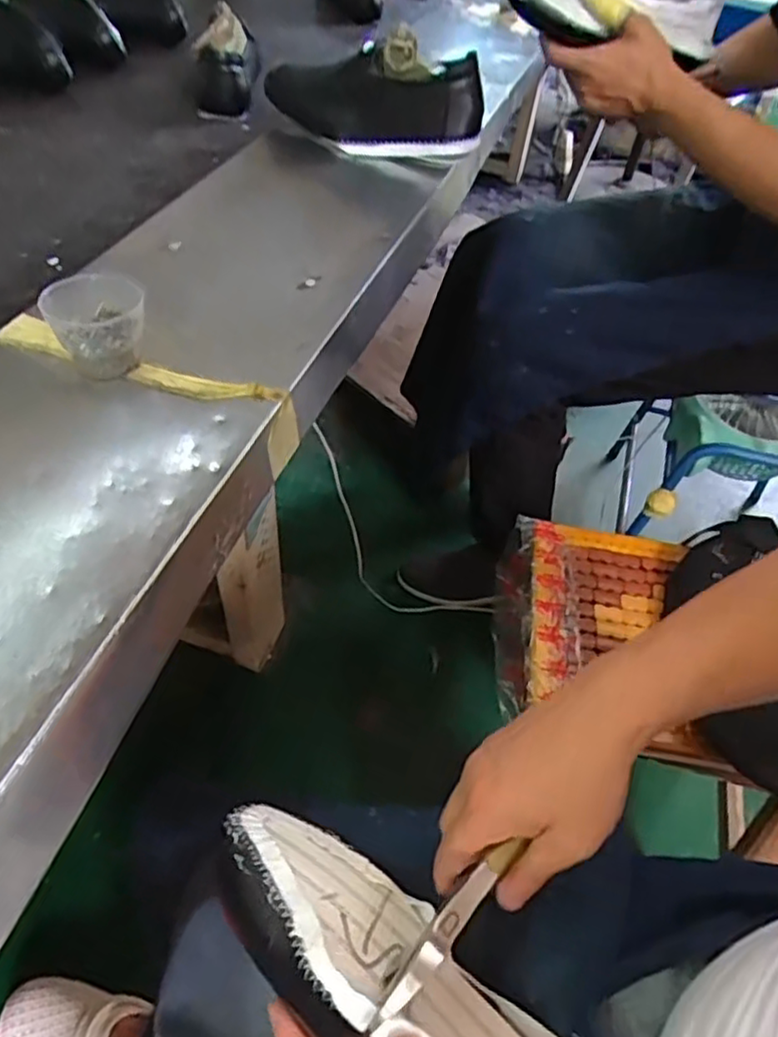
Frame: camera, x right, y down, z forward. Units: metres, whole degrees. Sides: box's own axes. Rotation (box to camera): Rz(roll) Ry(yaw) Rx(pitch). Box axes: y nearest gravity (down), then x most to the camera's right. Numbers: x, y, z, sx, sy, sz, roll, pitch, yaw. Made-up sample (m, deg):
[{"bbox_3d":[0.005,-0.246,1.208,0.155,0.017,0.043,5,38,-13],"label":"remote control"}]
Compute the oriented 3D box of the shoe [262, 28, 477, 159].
[{"bbox_3d":[-0.026,-0.474,0.751,0.251,0.107,0.079,17,51,7],"label":"shoe"}]

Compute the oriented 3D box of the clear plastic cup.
[{"bbox_3d":[-0.202,-0.134,0.467,0.062,0.056,0.061,0,48,0],"label":"clear plastic cup"}]

